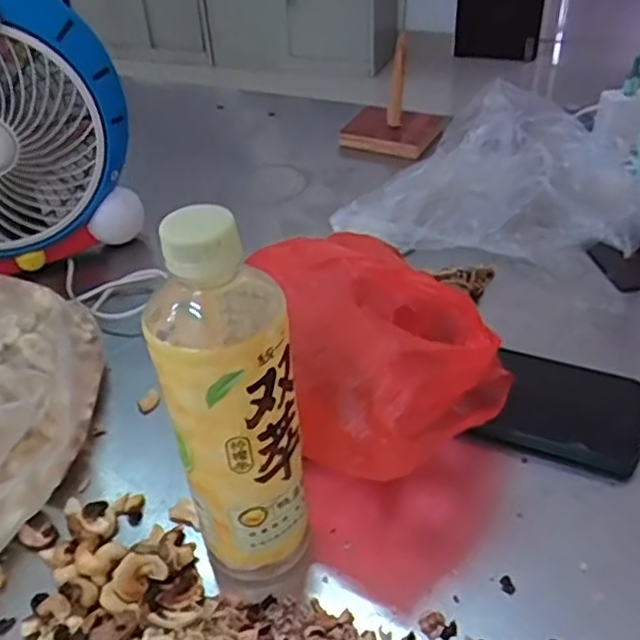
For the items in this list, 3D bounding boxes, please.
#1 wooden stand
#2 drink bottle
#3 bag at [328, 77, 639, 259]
[{"bbox_3d":[0.088,-0.256,0.771,0.111,0.114,0.081,16,42,22],"label":"wooden stand"},{"bbox_3d":[-0.042,0.040,0.322,0.056,0.204,0.067,-14,40,-12],"label":"drink bottle"},{"bbox_3d":[0.162,-0.137,0.606,0.279,0.116,0.147,7,39,12],"label":"bag"}]

